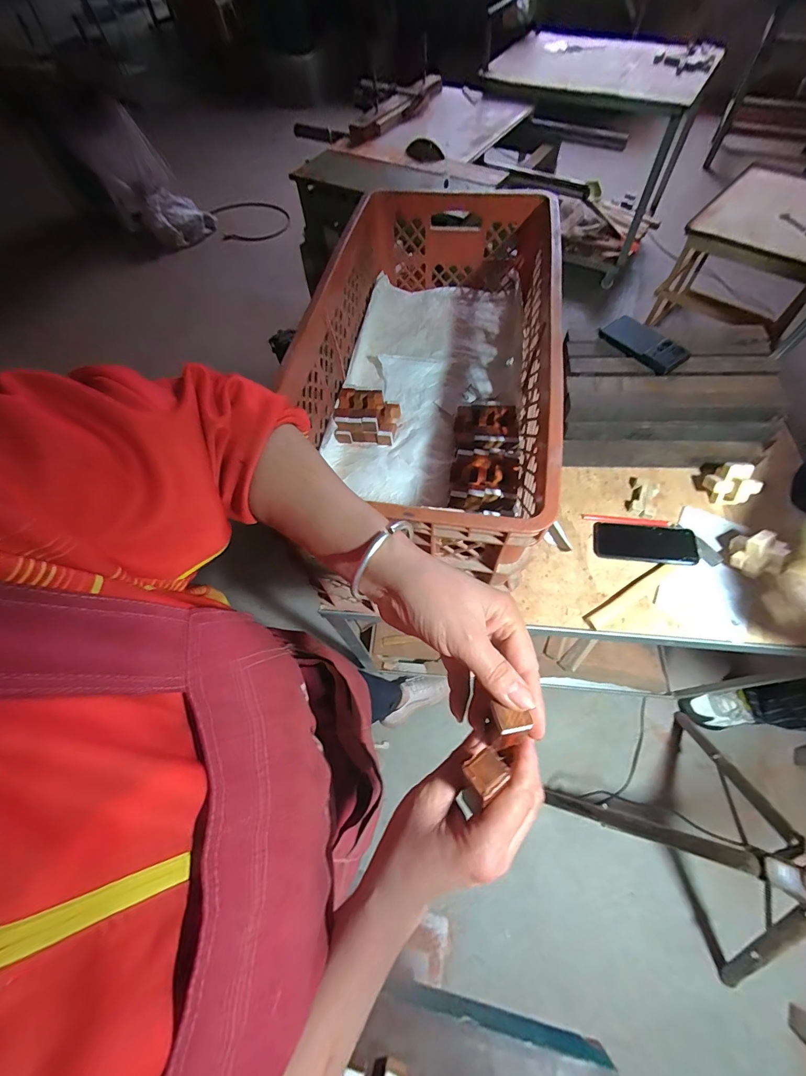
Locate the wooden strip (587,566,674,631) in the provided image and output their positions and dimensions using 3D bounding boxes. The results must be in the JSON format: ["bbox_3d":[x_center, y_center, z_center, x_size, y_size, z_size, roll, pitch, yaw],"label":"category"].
[{"bbox_3d":[0.401,0.101,0.677,0.184,0.010,0.024,-30,66,-12],"label":"wooden strip"}]

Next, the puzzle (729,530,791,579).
[{"bbox_3d":[0.606,0.029,0.666,0.062,0.059,0.059,25,67,14],"label":"puzzle"}]

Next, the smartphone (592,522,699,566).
[{"bbox_3d":[0.444,0.007,0.719,0.164,0.015,0.081,3,63,14],"label":"smartphone"}]

